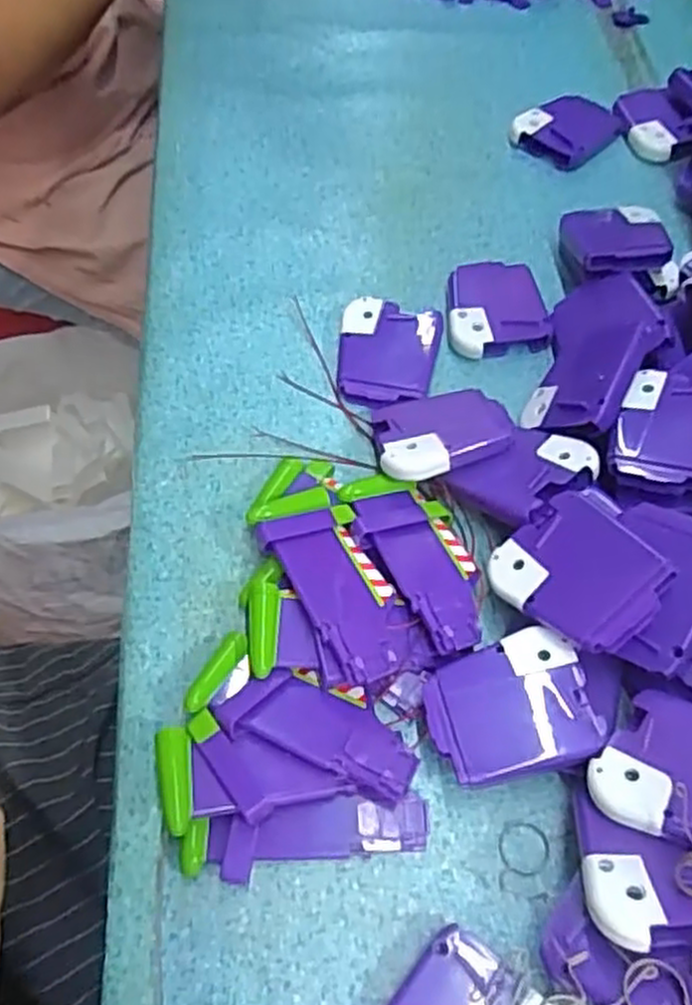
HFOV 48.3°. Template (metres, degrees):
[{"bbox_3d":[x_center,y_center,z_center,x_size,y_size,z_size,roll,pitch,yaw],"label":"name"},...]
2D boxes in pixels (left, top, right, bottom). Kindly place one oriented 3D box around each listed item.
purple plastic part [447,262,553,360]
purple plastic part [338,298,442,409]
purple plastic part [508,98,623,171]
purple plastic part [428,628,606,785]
[{"bbox_3d":[0.078,-0.106,0.409,0.051,0.011,0.064,-5,59,-3],"label":"purple plastic part"},{"bbox_3d":[0.020,-0.075,0.392,0.050,0.014,0.060,11,59,6],"label":"purple plastic part"},{"bbox_3d":[0.142,-0.240,0.492,0.051,0.012,0.062,39,66,21],"label":"purple plastic part"},{"bbox_3d":[0.061,0.079,0.294,0.059,0.021,0.049,-12,59,-7],"label":"purple plastic part"}]

